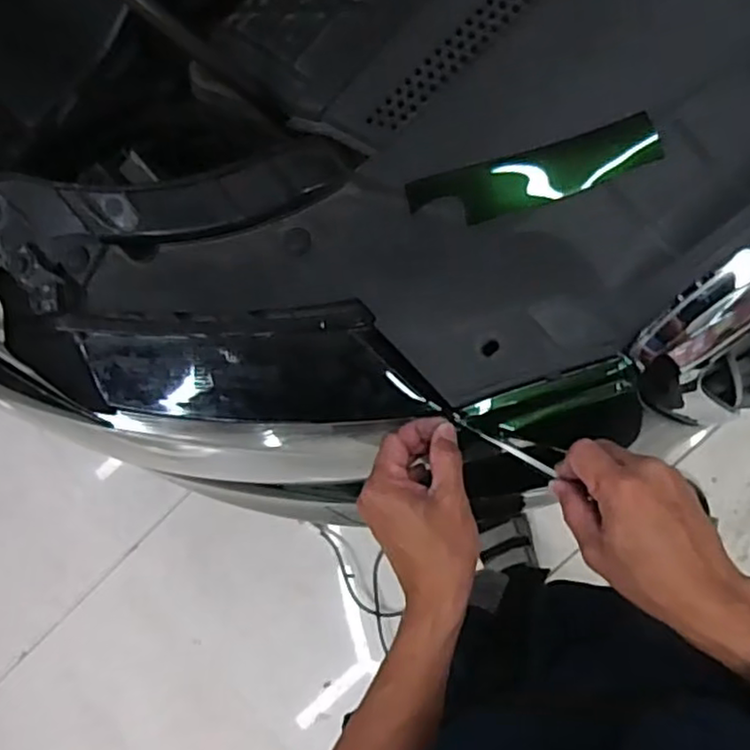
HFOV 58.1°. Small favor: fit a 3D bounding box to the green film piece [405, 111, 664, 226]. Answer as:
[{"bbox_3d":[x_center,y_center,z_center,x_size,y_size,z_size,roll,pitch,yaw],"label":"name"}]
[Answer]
[{"bbox_3d":[0.104,-0.132,0.449,0.162,0.007,0.038,-15,88,8],"label":"green film piece"}]

